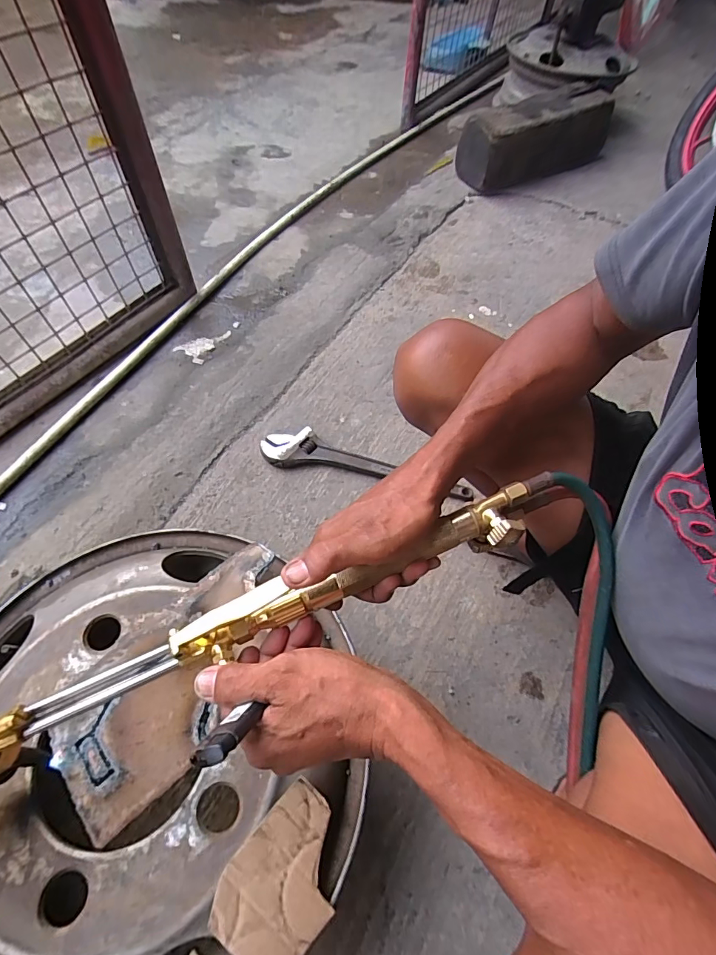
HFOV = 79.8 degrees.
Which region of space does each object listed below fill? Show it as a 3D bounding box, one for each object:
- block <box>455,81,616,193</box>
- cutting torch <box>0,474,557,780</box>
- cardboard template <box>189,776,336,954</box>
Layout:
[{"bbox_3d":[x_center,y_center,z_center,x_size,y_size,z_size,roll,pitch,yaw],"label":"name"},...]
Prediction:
[{"bbox_3d":[0.586,-1.095,1.385,0.560,0.180,0.182,-26,64,-17],"label":"block"},{"bbox_3d":[-0.045,0.098,0.318,0.480,0.050,0.041,-22,62,-8],"label":"cutting torch"},{"bbox_3d":[-0.066,0.331,0.337,0.088,0.004,0.140,47,65,1],"label":"cardboard template"}]

